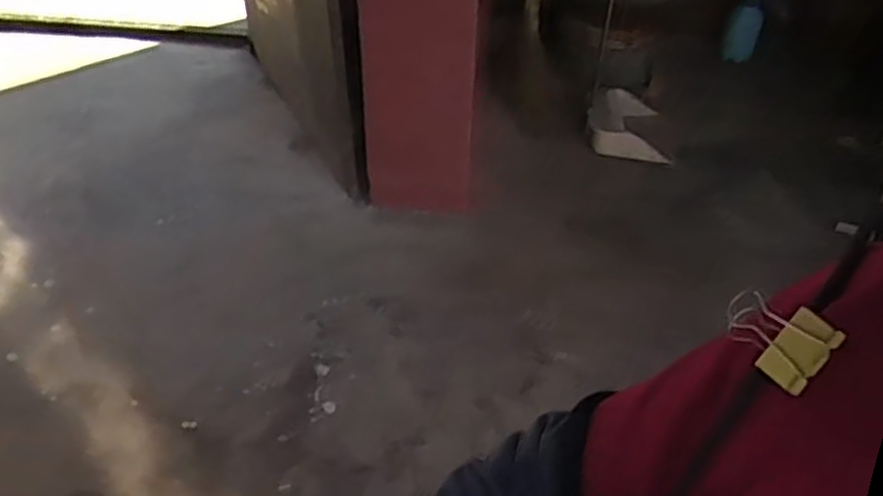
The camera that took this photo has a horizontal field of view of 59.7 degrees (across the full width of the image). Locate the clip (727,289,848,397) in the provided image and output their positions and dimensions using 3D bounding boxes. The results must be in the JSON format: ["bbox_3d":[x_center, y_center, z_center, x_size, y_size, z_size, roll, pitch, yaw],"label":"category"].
[{"bbox_3d":[0.110,0.030,0.255,0.033,0.013,0.026,31,86,15],"label":"clip"}]

